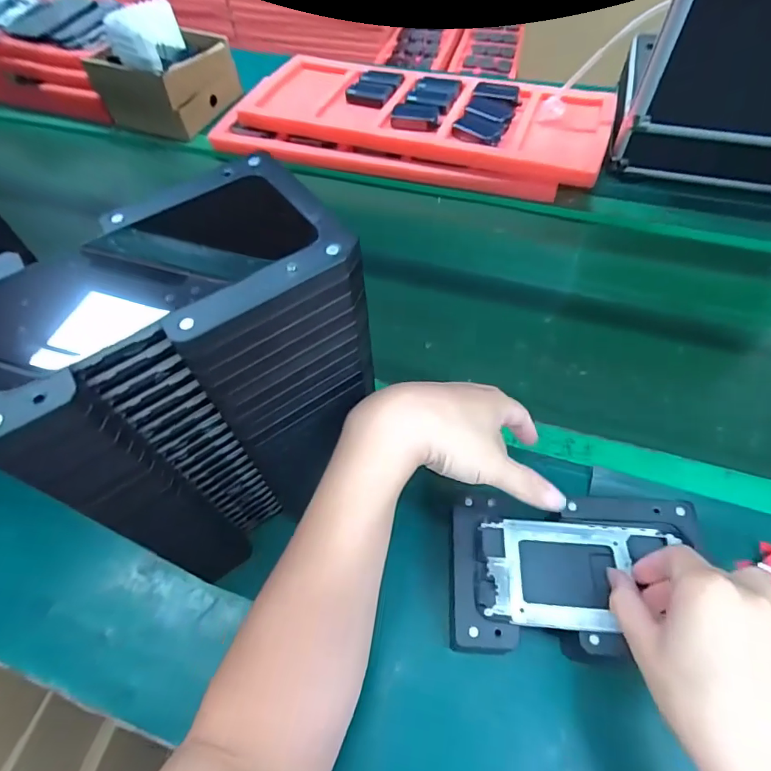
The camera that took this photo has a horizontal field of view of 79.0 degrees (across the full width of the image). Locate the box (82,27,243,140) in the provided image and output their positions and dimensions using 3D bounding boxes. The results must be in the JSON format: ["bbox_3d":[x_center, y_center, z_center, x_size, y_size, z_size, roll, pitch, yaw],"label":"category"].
[{"bbox_3d":[-0.370,-0.535,0.814,0.165,0.097,0.192,21,60,16],"label":"box"}]

